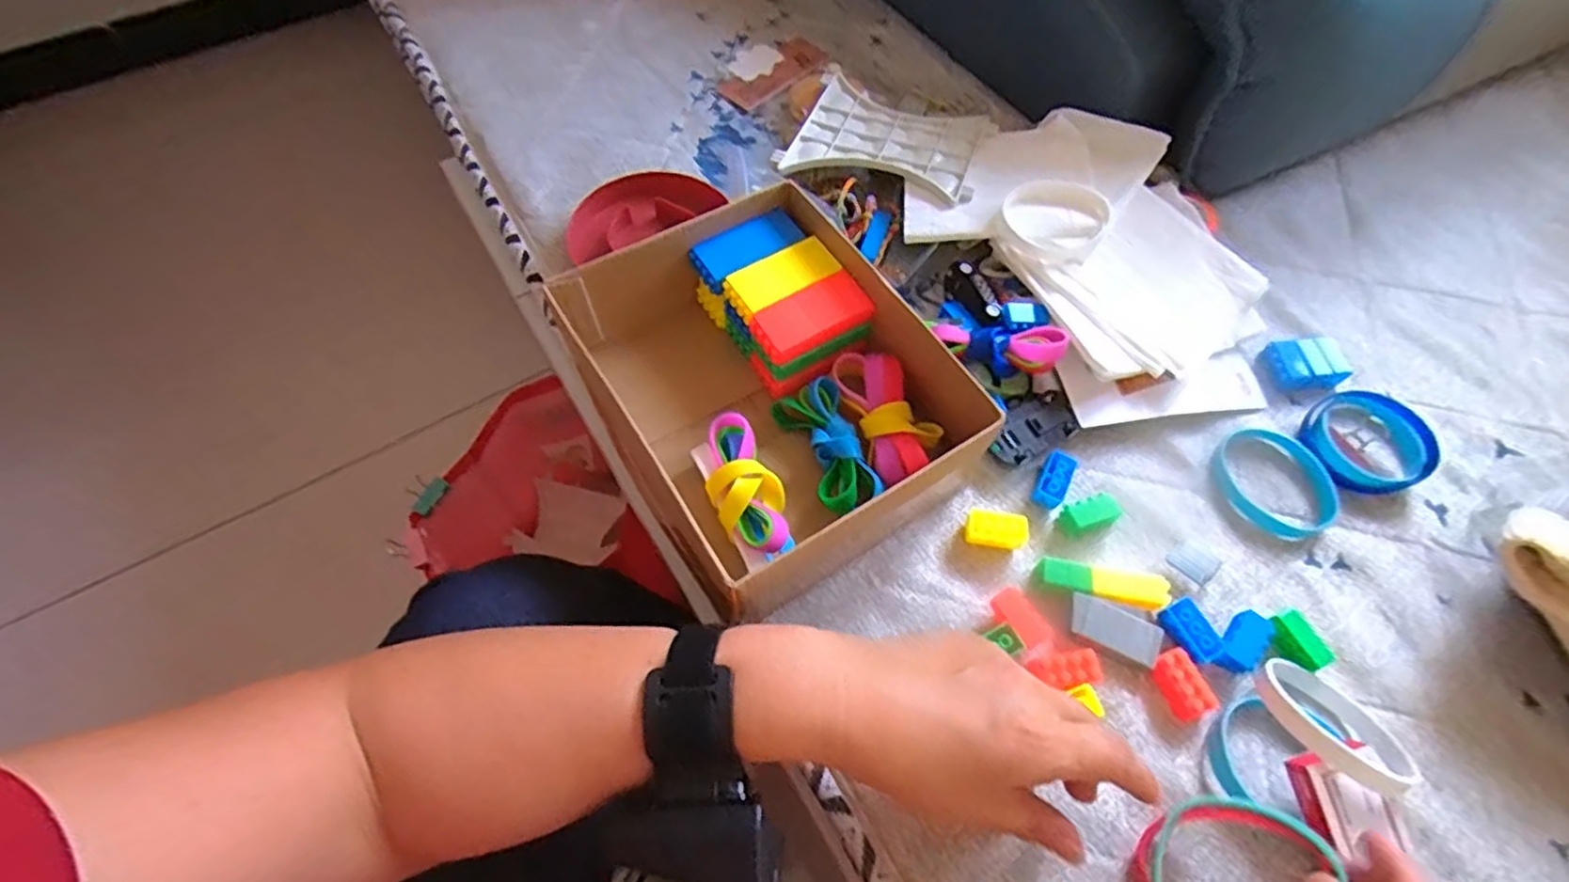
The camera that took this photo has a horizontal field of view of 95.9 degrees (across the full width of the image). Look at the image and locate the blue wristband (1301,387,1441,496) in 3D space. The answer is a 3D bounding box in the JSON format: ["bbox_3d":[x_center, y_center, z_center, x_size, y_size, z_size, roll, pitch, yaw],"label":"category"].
[{"bbox_3d":[0.363,0.000,0.440,0.053,0.028,0.068,-25,65,-14],"label":"blue wristband"}]

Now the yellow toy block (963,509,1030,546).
[{"bbox_3d":[0.123,0.051,0.409,0.034,0.020,0.018,11,62,5],"label":"yellow toy block"}]

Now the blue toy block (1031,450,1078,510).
[{"bbox_3d":[0.162,0.024,0.426,0.017,0.015,0.035,29,65,14],"label":"blue toy block"}]

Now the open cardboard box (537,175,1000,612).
[{"bbox_3d":[-0.011,-0.030,0.417,0.175,0.082,0.219,-33,67,-17],"label":"open cardboard box"}]

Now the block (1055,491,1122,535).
[{"bbox_3d":[0.180,0.044,0.418,0.035,0.014,0.018,-18,64,-10],"label":"block"}]

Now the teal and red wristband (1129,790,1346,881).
[{"bbox_3d":[0.198,0.196,0.315,0.080,0.020,0.069,-9,79,28],"label":"teal and red wristband"}]

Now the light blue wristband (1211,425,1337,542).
[{"bbox_3d":[0.298,0.024,0.431,0.062,0.008,0.073,-12,63,-7],"label":"light blue wristband"}]

